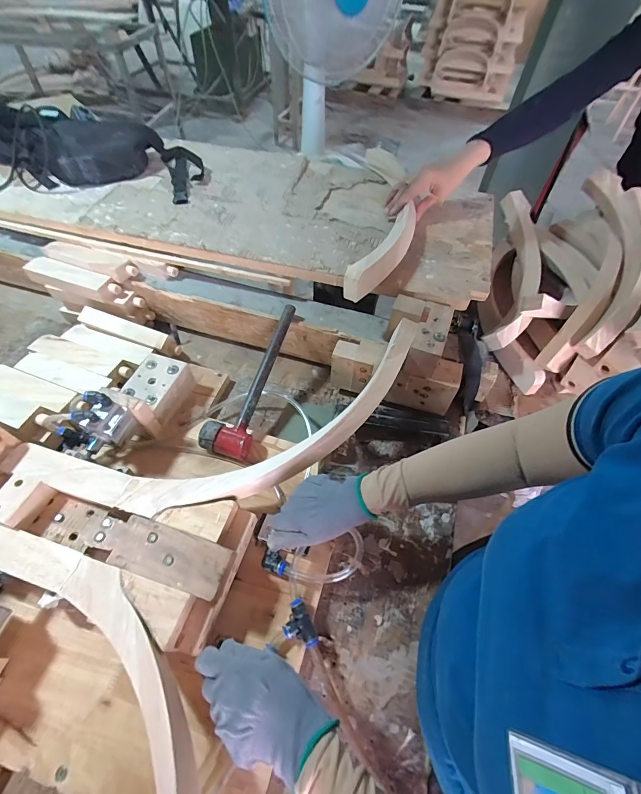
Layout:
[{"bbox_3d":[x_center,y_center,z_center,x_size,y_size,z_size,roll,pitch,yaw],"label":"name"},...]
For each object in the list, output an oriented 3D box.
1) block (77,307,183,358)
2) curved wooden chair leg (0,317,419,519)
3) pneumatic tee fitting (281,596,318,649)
[{"bbox_3d":[-0.363,-0.126,0.685,0.200,0.033,0.037,19,91,10],"label":"block"},{"bbox_3d":[-0.113,0.048,0.507,0.596,0.036,0.165,-15,57,-13],"label":"curved wooden chair leg"},{"bbox_3d":[-0.029,0.285,0.449,0.034,0.024,0.053,-22,61,-11],"label":"pneumatic tee fitting"}]

